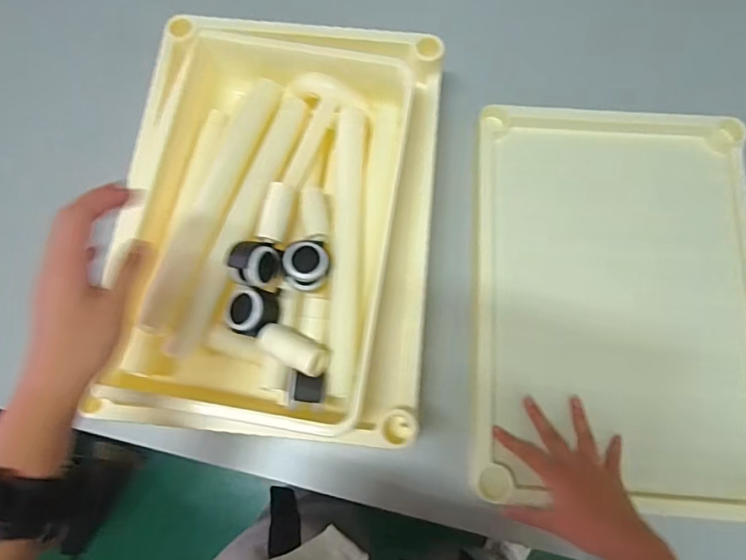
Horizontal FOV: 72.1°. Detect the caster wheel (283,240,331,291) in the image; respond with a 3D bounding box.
[{"bbox_3d":[-0.065,-0.017,0.504,0.043,0.034,0.045,0,73,1],"label":"caster wheel"}]

